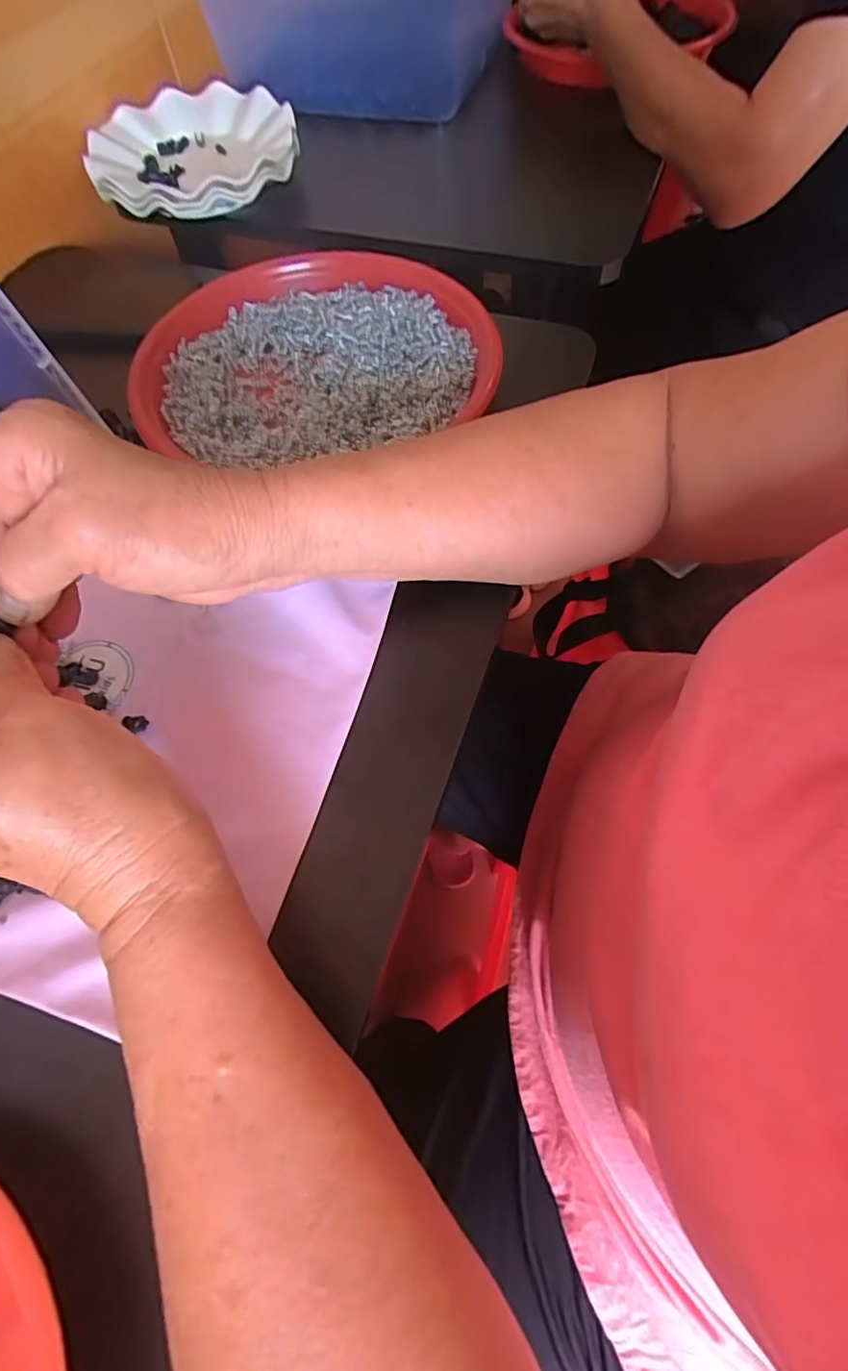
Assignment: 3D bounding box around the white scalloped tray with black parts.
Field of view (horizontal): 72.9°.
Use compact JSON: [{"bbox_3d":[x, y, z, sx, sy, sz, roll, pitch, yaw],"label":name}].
[{"bbox_3d":[-0.206,-0.483,0.513,0.175,0.026,0.195,-13,64,-3],"label":"white scalloped tray with black parts"}]

